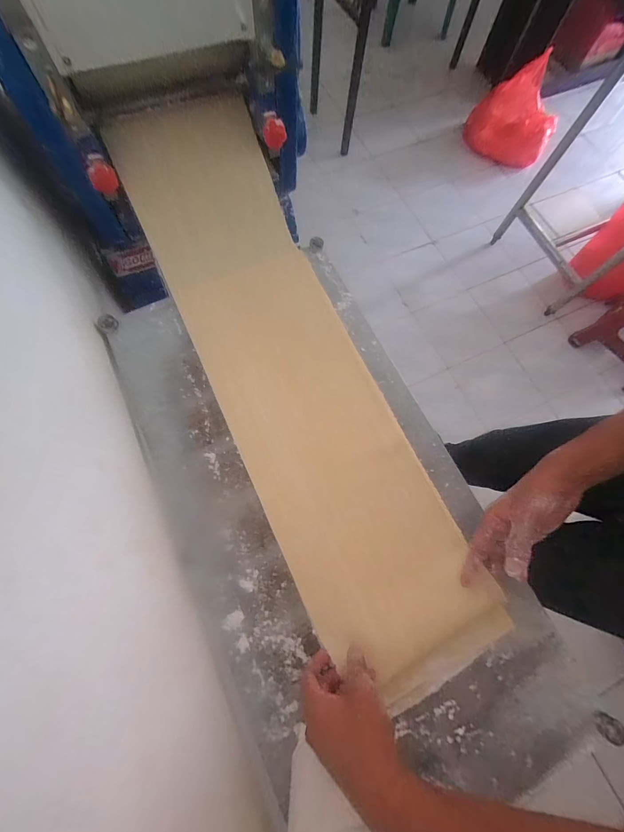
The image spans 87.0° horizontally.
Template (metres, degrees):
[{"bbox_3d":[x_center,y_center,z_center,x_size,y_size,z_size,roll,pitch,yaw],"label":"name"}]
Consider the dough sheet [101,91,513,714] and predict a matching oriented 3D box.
[{"bbox_3d":[-0.021,-0.054,0.467,0.231,0.107,0.837,-25,81,-9],"label":"dough sheet"}]

